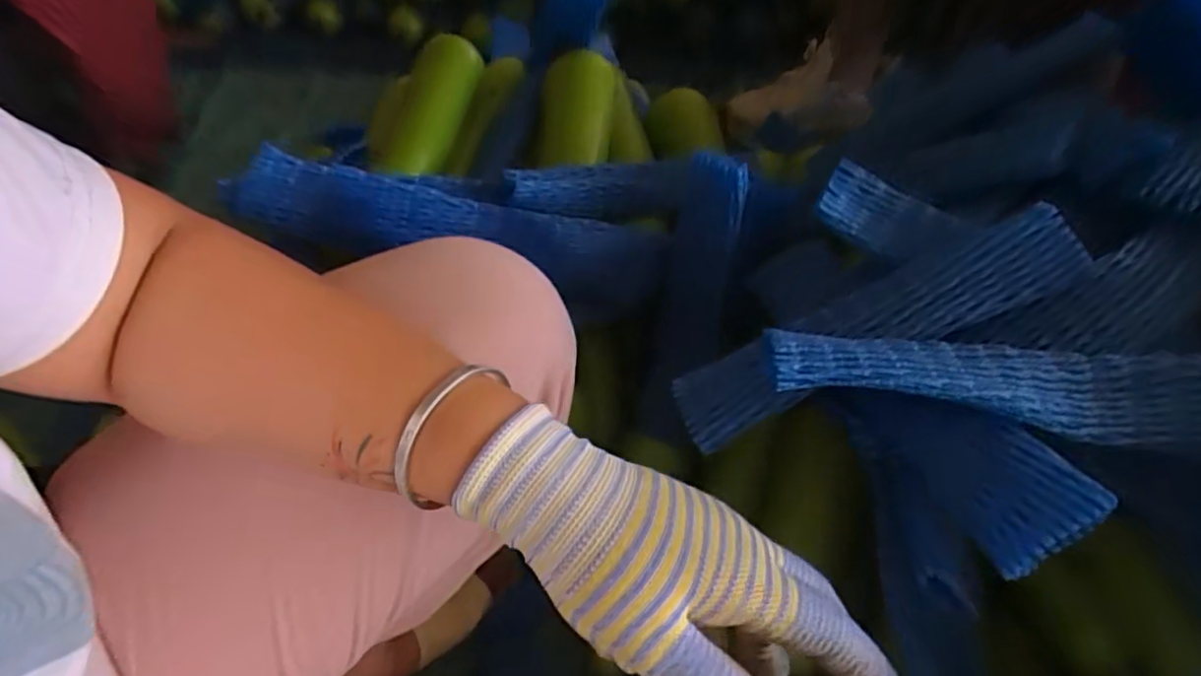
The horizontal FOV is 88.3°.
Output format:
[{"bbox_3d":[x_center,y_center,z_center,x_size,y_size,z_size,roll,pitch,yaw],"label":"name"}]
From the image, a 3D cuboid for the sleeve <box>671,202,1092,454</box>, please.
[{"bbox_3d":[0.158,-0.006,0.371,0.238,0.018,0.052,-27,59,10],"label":"sleeve"}]

